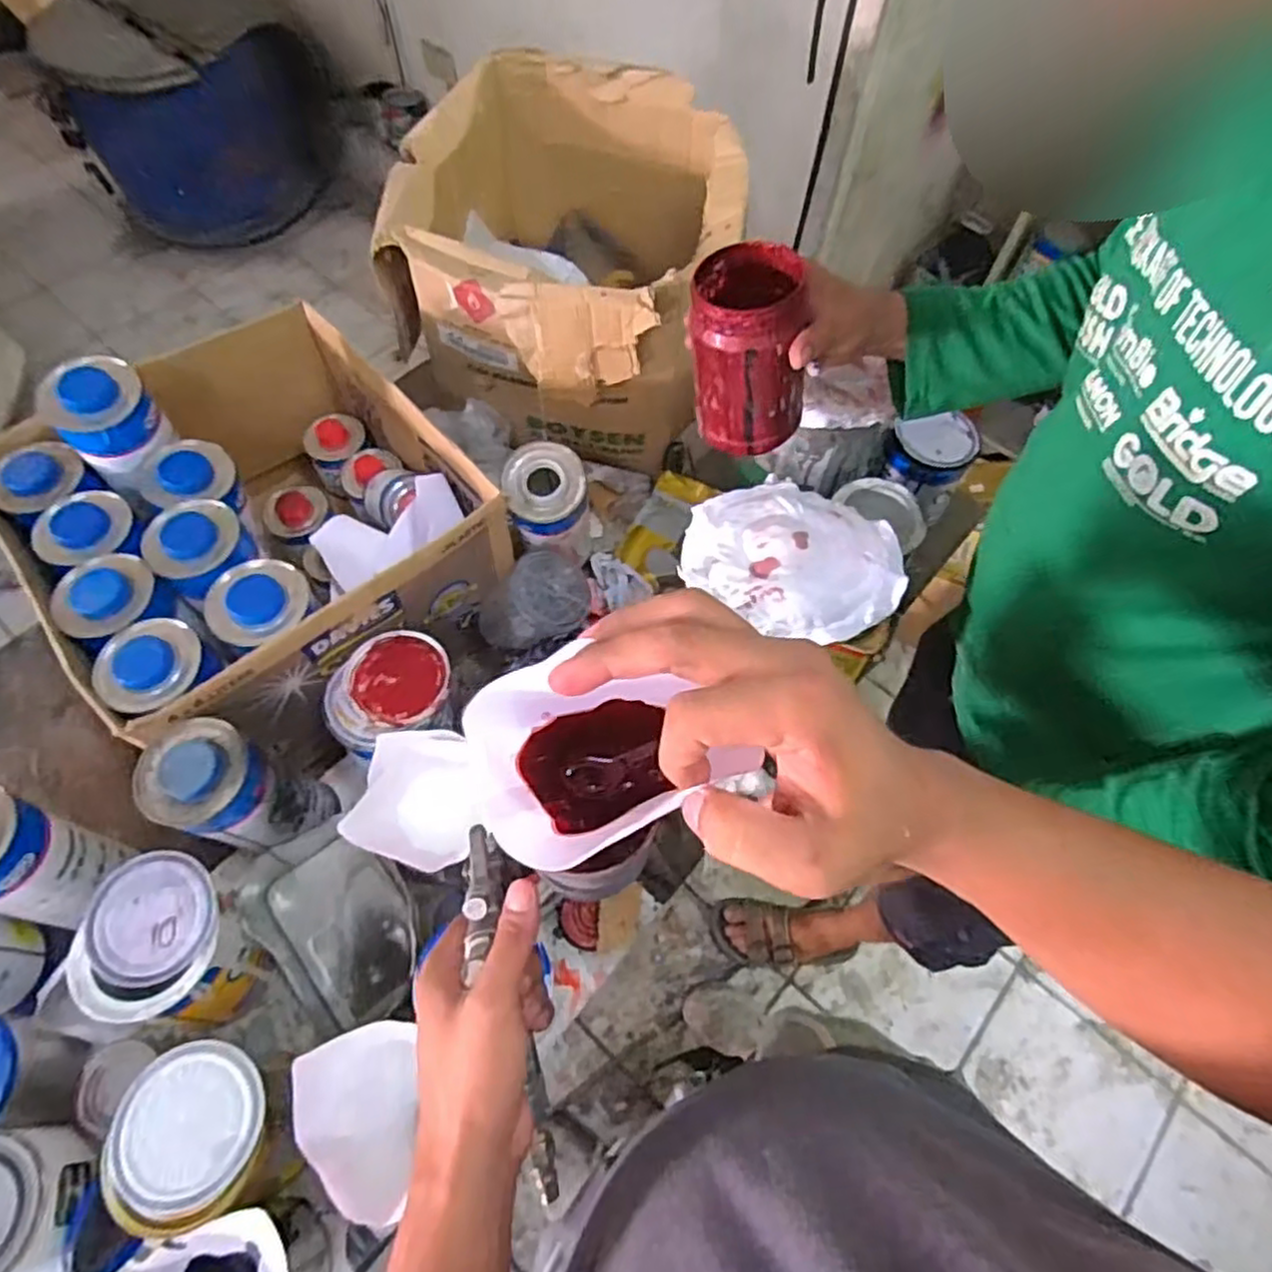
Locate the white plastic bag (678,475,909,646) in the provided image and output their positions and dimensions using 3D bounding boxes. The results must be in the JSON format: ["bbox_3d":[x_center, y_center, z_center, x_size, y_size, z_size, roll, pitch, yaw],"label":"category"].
[{"bbox_3d":[0.128,-0.069,0.591,0.174,0.041,0.161,41,68,17],"label":"white plastic bag"}]

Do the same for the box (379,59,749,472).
[{"bbox_3d":[-0.074,-0.465,0.916,0.398,0.242,0.435,15,63,6],"label":"box"}]

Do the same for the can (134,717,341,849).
[{"bbox_3d":[-0.342,0.137,0.635,0.088,0.161,0.088,20,64,8],"label":"can"}]

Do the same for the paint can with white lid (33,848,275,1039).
[{"bbox_3d":[-0.377,0.255,0.604,0.112,0.120,0.125,-7,63,-6],"label":"paint can with white lid"}]

